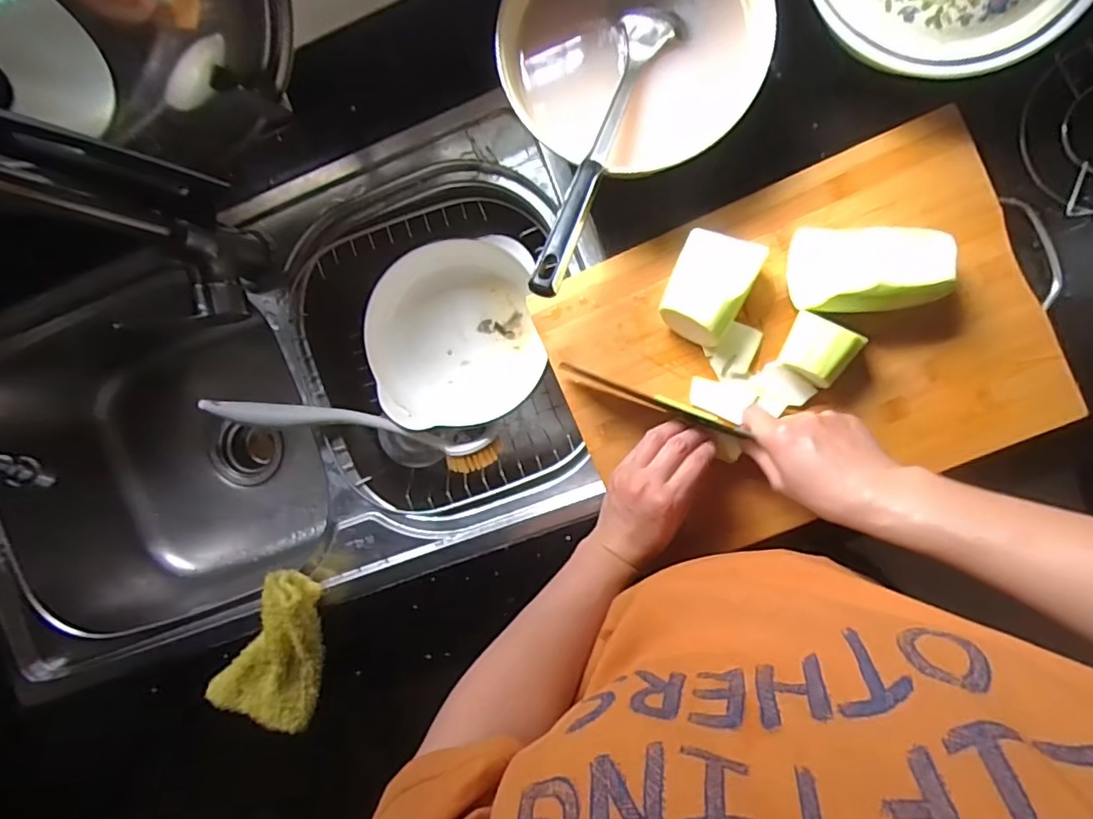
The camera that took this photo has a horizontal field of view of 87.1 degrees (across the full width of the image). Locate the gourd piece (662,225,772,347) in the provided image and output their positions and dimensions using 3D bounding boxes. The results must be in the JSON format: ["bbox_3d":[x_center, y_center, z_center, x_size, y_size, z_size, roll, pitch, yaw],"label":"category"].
[{"bbox_3d":[0.135,-0.102,0.481,0.063,0.054,0.083,23,95,5],"label":"gourd piece"}]

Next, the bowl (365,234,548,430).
[{"bbox_3d":[-0.098,-0.083,0.648,0.172,0.099,0.194,-6,92,7],"label":"bowl"}]

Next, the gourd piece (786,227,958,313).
[{"bbox_3d":[0.260,-0.112,0.468,0.109,0.051,0.071,9,94,6],"label":"gourd piece"}]

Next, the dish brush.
[{"bbox_3d":[-0.186,0.024,0.597,0.290,0.035,0.042,14,95,-26],"label":"dish brush"}]

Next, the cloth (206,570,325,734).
[{"bbox_3d":[-0.266,0.250,0.580,0.100,0.062,0.156,29,96,4],"label":"cloth"}]

